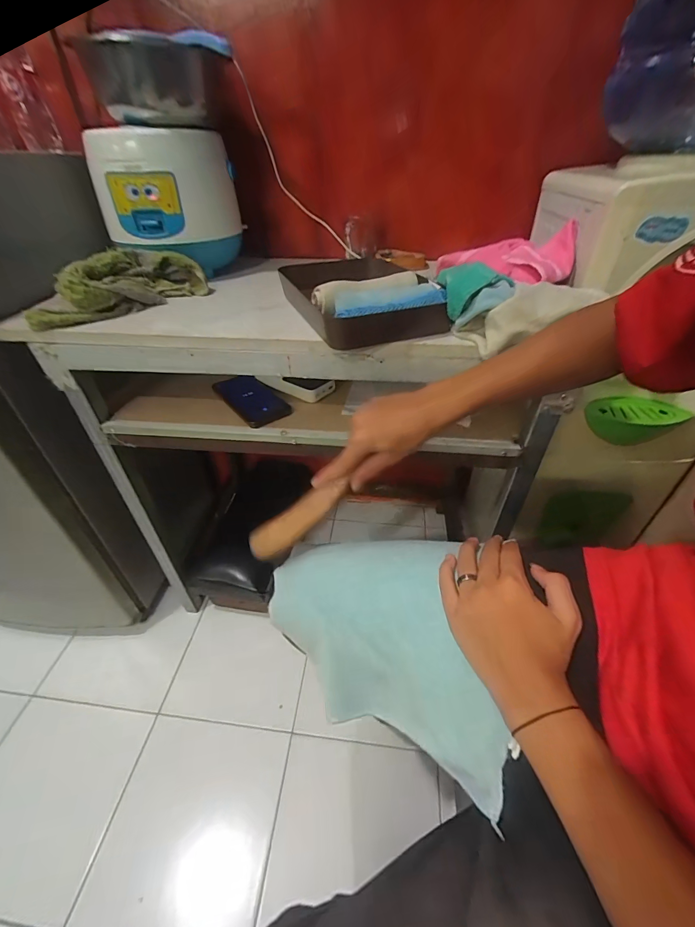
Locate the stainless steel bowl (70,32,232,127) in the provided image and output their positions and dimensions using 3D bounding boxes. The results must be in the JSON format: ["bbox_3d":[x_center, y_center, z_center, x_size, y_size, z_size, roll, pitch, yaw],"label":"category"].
[{"bbox_3d":[-0.266,-0.531,0.516,0.169,0.081,0.169,-17,43,-18],"label":"stainless steel bowl"}]

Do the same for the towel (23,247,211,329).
[{"bbox_3d":[-0.349,-0.273,0.555,0.249,0.064,0.123,-32,49,-31],"label":"towel"}]

